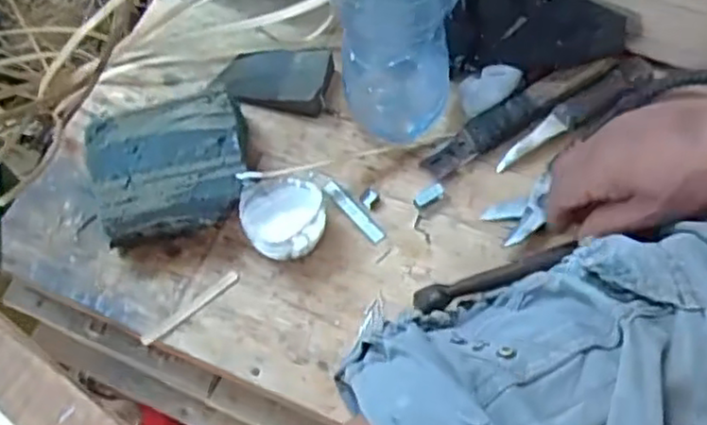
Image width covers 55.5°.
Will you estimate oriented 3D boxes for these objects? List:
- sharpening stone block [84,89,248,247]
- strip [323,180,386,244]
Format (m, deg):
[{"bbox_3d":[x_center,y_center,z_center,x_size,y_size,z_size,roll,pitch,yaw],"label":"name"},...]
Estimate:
[{"bbox_3d":[-0.133,-0.033,0.495,0.112,0.046,0.089,-14,65,-3],"label":"sharpening stone block"},{"bbox_3d":[-0.001,-0.001,0.501,0.011,0.004,0.061,-39,69,-13],"label":"strip"}]

